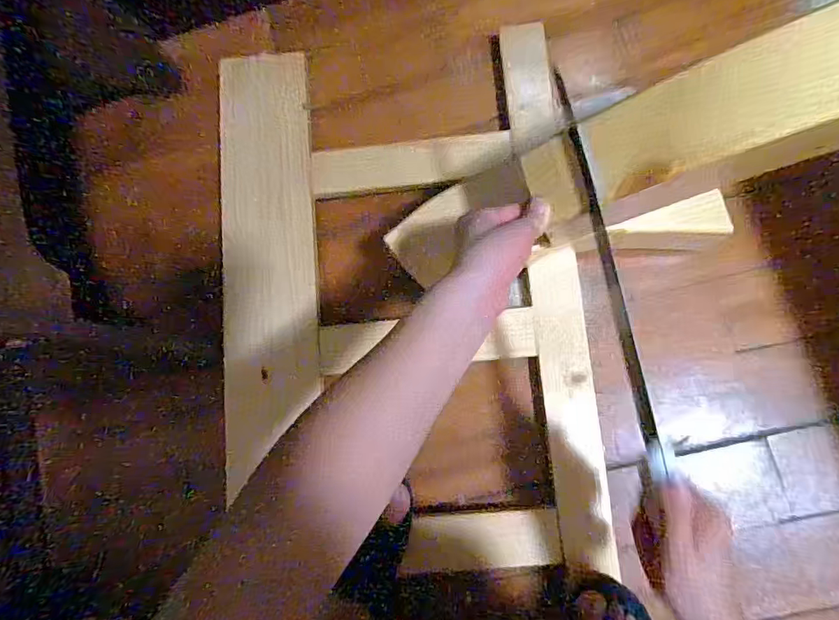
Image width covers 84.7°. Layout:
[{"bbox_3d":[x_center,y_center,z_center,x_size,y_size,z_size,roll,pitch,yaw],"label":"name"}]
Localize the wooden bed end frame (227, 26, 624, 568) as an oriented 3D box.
[{"bbox_3d":[-0.024,-0.029,0.561,0.428,0.033,0.640,-4,81,2],"label":"wooden bed end frame"}]

